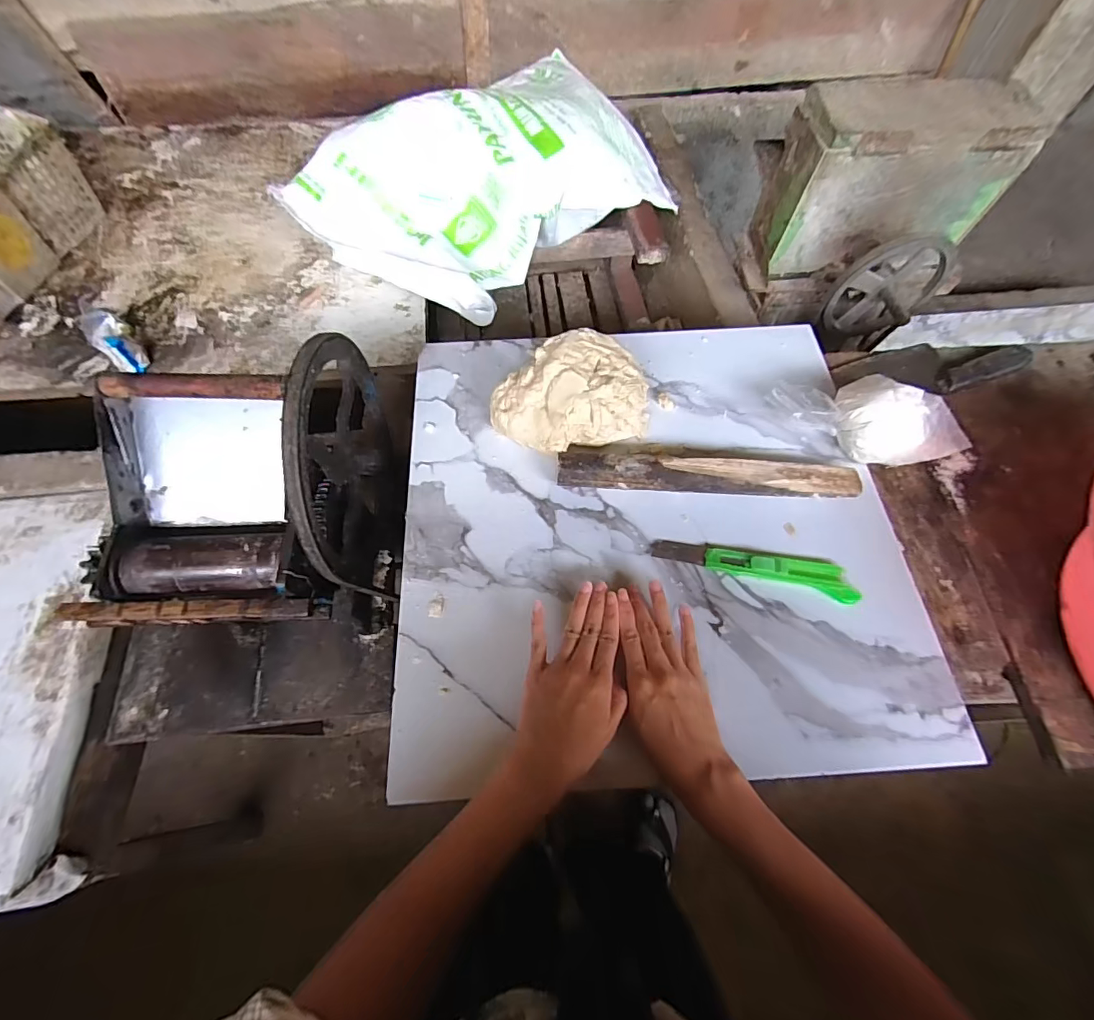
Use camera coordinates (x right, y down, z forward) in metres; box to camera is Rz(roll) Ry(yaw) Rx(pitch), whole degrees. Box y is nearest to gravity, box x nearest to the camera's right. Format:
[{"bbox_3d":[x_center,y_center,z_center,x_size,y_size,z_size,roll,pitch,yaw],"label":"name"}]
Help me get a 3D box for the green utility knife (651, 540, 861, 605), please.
[{"bbox_3d":[0.200,0.051,0.468,0.189,0.008,0.035,13,65,4],"label":"green utility knife"}]

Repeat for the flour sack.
[{"bbox_3d":[-0.100,-0.623,0.911,0.660,0.173,0.398,-38,73,-16],"label":"flour sack"}]

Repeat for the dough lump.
[{"bbox_3d":[0.027,-0.122,0.523,0.169,0.074,0.110,-19,67,-11],"label":"dough lump"}]

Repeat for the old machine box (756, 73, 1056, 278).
[{"bbox_3d":[0.570,-0.558,0.824,0.344,0.225,0.145,-4,65,-4],"label":"old machine box"}]

